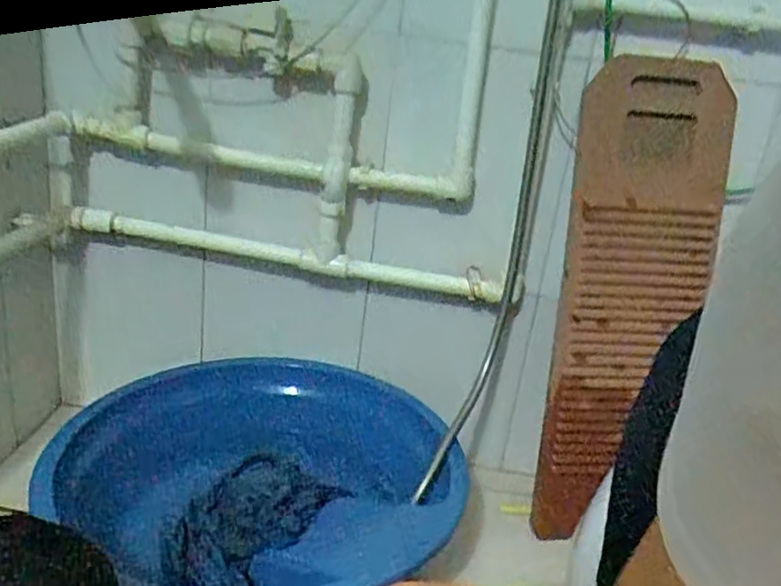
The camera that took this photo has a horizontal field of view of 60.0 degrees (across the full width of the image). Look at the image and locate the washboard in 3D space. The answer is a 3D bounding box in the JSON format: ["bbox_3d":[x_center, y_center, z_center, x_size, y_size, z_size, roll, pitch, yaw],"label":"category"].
[{"bbox_3d":[0.328,0.021,0.913,0.222,0.631,0.026,0,12,-17],"label":"washboard"}]

